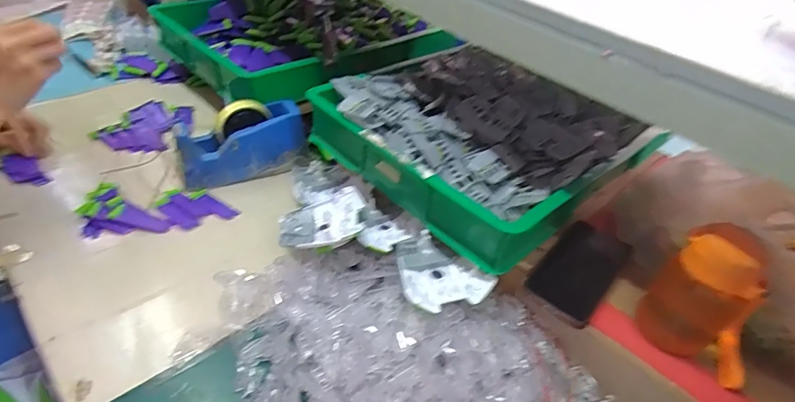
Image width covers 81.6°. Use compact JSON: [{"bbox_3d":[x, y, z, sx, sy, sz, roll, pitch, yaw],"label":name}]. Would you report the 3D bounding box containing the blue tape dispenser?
[{"bbox_3d":[-0.246,-0.095,0.733,0.194,0.096,0.072,-14,46,-22],"label":"blue tape dispenser"}]

